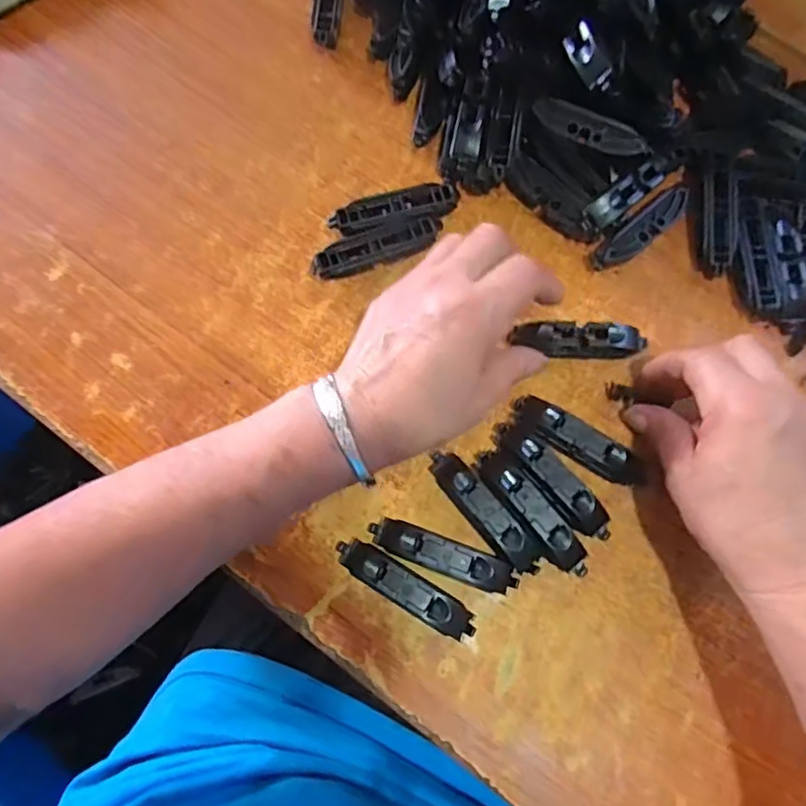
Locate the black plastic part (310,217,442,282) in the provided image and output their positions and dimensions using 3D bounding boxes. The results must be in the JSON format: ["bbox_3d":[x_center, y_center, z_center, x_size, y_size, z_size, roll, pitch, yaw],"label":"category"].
[{"bbox_3d":[-0.015,-0.094,0.376,0.082,0.019,0.019,-22,76,-6],"label":"black plastic part"}]

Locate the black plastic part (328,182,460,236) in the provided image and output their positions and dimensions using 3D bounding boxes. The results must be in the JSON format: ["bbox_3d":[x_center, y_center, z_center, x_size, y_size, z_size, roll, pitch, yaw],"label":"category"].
[{"bbox_3d":[-0.005,-0.119,0.384,0.081,0.018,0.023,-18,76,-5],"label":"black plastic part"}]

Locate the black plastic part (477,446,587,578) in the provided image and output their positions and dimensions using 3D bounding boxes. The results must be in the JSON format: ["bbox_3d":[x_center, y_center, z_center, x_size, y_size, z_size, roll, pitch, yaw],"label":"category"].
[{"bbox_3d":[0.071,0.060,0.335,0.022,0.018,0.080,-36,78,-9],"label":"black plastic part"}]

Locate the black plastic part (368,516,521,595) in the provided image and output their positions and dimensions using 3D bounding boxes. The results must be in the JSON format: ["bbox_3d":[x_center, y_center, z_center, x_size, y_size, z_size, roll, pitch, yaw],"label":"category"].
[{"bbox_3d":[0.022,0.082,0.329,0.081,0.017,0.019,21,76,5],"label":"black plastic part"}]

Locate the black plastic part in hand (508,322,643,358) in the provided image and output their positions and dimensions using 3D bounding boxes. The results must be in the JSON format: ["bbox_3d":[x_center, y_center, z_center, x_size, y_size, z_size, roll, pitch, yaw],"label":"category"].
[{"bbox_3d":[0.107,-0.038,0.362,0.073,0.017,0.020,4,75,5],"label":"black plastic part in hand"}]

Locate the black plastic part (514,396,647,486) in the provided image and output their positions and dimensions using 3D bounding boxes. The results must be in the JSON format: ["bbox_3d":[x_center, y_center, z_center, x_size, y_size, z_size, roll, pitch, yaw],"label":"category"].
[{"bbox_3d":[0.100,0.023,0.344,0.081,0.020,0.020,28,77,7],"label":"black plastic part"}]

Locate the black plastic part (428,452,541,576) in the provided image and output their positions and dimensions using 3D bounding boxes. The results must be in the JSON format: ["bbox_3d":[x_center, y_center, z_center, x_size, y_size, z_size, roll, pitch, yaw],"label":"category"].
[{"bbox_3d":[0.044,0.060,0.335,0.019,0.018,0.080,-37,78,-9],"label":"black plastic part"}]

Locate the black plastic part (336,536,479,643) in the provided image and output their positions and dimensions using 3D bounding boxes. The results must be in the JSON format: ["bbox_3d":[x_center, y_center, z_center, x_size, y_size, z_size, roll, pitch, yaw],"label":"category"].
[{"bbox_3d":[0.001,0.098,0.324,0.081,0.017,0.018,30,77,8],"label":"black plastic part"}]

